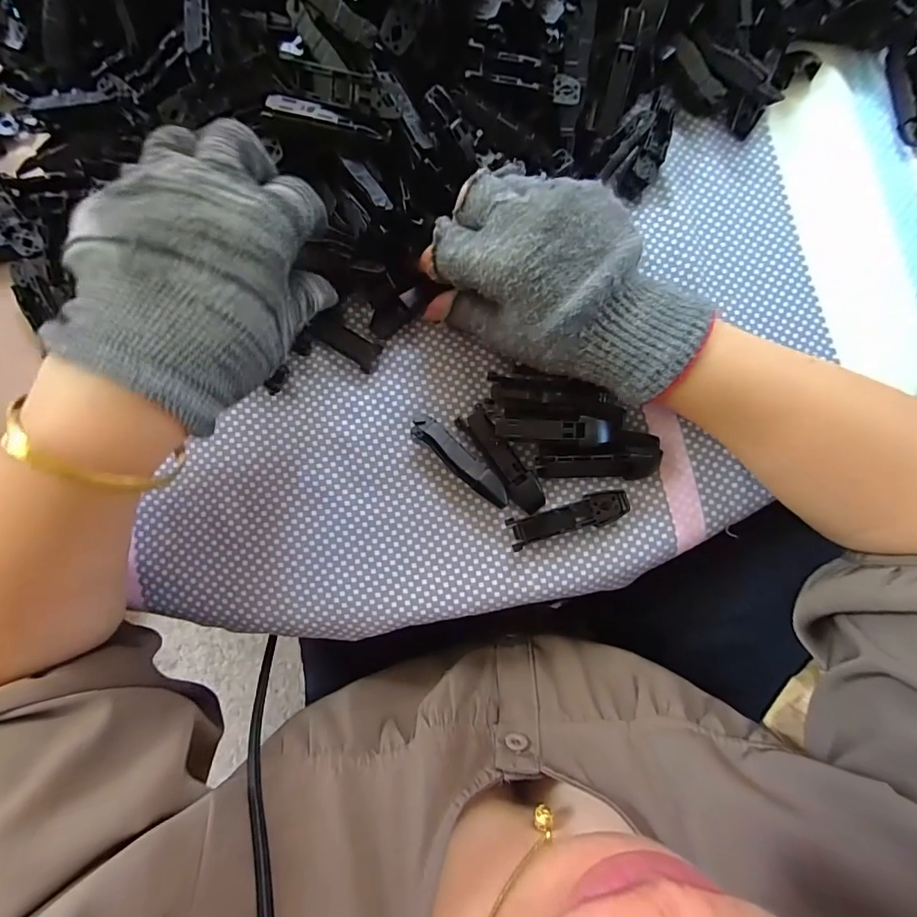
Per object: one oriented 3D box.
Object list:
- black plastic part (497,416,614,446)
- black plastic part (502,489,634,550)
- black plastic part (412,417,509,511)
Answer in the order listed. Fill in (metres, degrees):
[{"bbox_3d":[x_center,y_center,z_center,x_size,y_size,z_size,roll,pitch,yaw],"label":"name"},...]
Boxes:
[{"bbox_3d":[0.053,-0.015,0.245,0.064,0.007,0.015,-2,84,-1],"label":"black plastic part"},{"bbox_3d":[0.063,0.034,0.257,0.068,0.010,0.018,-16,85,-3],"label":"black plastic part"},{"bbox_3d":[0.001,0.002,0.256,0.067,0.017,0.015,41,85,3],"label":"black plastic part"}]

